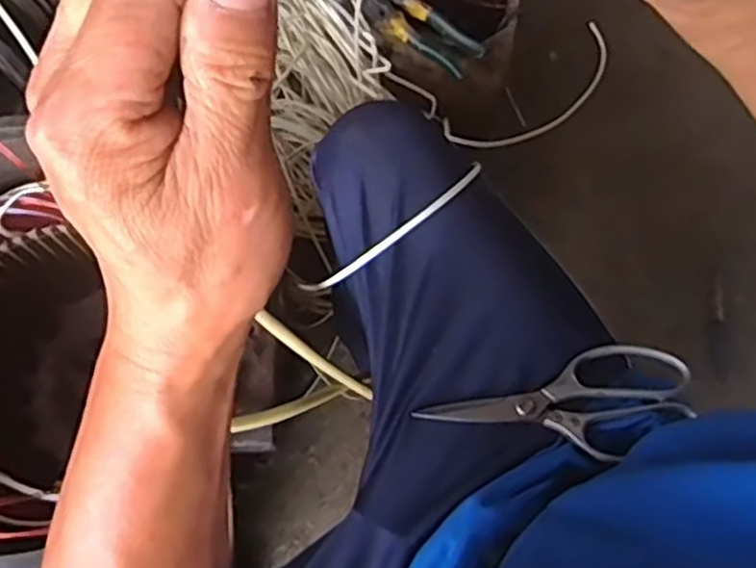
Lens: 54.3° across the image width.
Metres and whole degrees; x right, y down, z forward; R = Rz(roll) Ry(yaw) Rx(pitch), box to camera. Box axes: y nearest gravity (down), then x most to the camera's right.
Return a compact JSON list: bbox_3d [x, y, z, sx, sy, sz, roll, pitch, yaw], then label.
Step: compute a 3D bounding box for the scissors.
[{"bbox_3d":[0.135,0.079,0.561,0.189,0.012,0.090,9,61,15],"label":"scissors"}]

